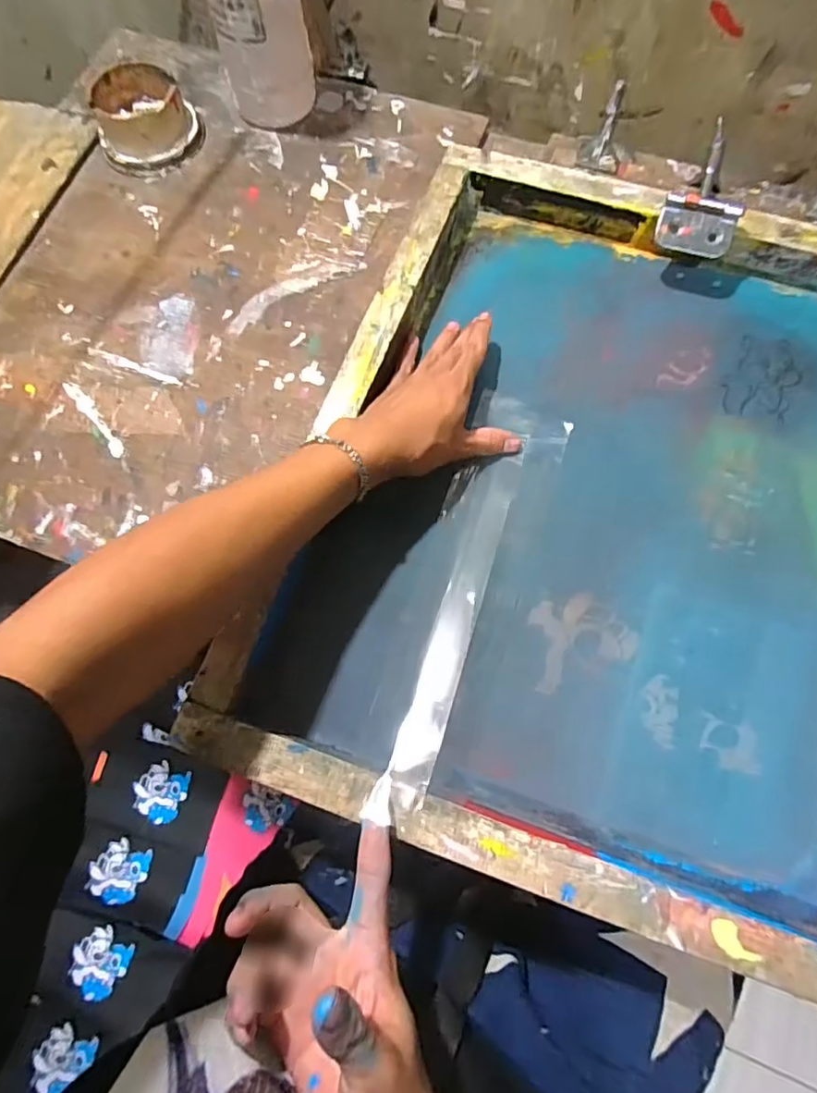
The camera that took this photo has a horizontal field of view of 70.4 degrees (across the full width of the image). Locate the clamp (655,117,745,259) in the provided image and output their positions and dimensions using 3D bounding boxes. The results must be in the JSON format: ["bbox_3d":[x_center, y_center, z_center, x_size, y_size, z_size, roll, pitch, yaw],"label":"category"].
[{"bbox_3d":[0.256,-0.304,0.495,0.060,0.024,0.119,20,74,8],"label":"clamp"}]

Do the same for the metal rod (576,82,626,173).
[{"bbox_3d":[0.177,-0.362,0.506,0.033,0.053,0.037,40,78,14],"label":"metal rod"}]

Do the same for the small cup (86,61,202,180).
[{"bbox_3d":[-0.265,-0.430,0.579,0.100,0.044,0.108,-1,72,2],"label":"small cup"}]

